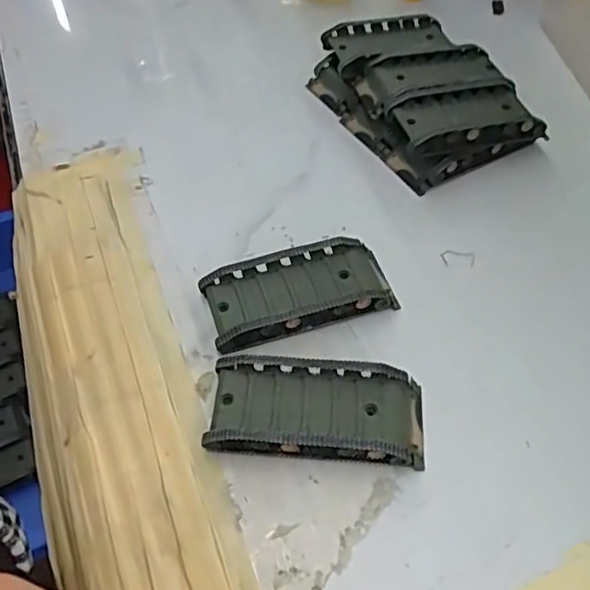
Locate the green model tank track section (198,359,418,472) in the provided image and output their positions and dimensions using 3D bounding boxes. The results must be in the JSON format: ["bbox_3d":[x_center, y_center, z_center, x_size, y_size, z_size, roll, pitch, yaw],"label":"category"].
[{"bbox_3d":[0.011,0.053,0.281,0.096,0.019,0.044,3,53,2],"label":"green model tank track section"}]

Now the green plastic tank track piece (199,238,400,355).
[{"bbox_3d":[0.002,-0.002,0.322,0.094,0.020,0.044,-16,55,-12],"label":"green plastic tank track piece"}]

